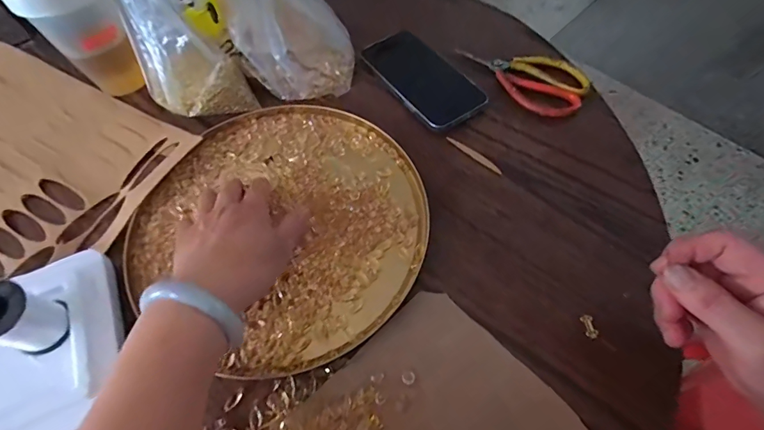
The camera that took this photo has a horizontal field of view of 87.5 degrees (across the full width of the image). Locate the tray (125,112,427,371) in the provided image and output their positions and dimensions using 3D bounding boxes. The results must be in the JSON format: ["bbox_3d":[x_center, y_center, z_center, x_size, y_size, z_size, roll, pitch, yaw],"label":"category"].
[{"bbox_3d":[-0.091,0.000,0.387,0.267,0.012,0.259,-1,63,1],"label":"tray"}]

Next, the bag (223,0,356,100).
[{"bbox_3d":[-0.100,-0.200,0.437,0.132,0.108,0.091,-17,63,-8],"label":"bag"}]

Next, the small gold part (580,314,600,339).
[{"bbox_3d":[0.173,0.094,0.335,0.010,0.009,0.019,-10,63,-4],"label":"small gold part"}]

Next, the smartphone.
[{"bbox_3d":[0.045,-0.160,0.464,0.076,0.015,0.153,-34,67,-15],"label":"smartphone"}]

